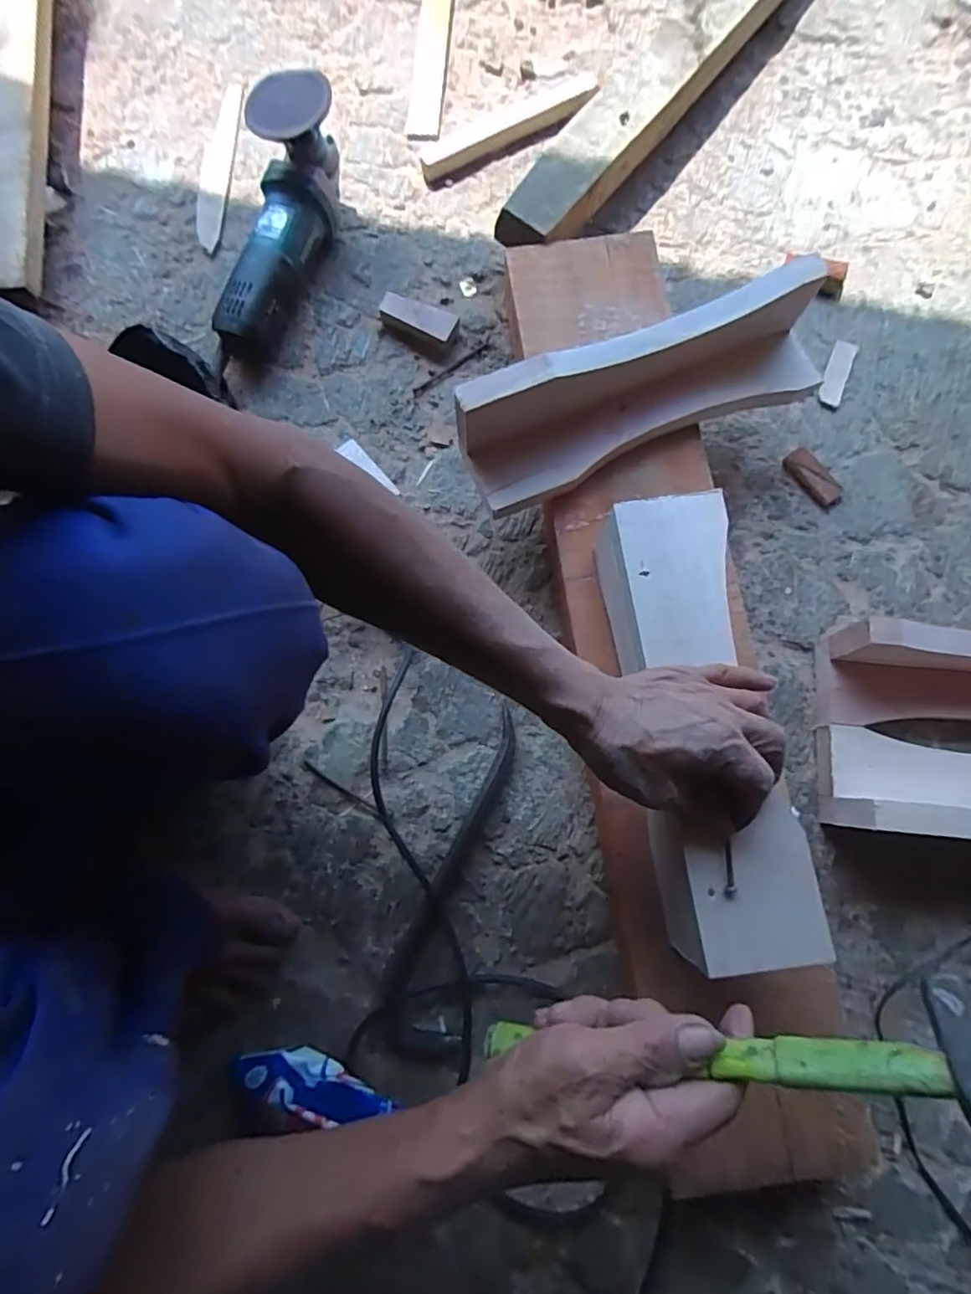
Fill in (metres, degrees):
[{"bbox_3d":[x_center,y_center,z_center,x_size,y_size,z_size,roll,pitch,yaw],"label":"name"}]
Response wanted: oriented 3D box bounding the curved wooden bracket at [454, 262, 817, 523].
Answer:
[{"bbox_3d":[0.139,-0.223,0.511,0.324,0.088,0.084,-23,78,-4],"label":"curved wooden bracket"}]

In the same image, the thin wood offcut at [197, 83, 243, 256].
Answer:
[{"bbox_3d":[-0.323,-0.582,0.713,0.032,0.009,0.237,5,77,3],"label":"thin wood offcut"}]

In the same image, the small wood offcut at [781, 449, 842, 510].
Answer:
[{"bbox_3d":[0.337,-0.174,0.608,0.029,0.008,0.069,-37,79,-6],"label":"small wood offcut"}]

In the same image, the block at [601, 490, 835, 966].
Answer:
[{"bbox_3d":[0.151,0.053,0.441,0.100,0.083,0.328,-7,81,0],"label":"block"}]

